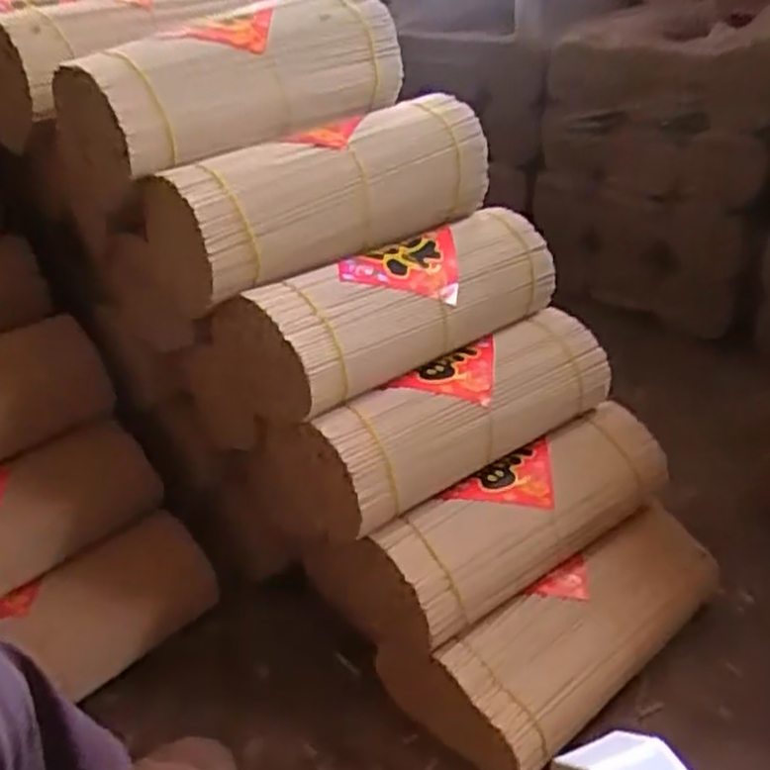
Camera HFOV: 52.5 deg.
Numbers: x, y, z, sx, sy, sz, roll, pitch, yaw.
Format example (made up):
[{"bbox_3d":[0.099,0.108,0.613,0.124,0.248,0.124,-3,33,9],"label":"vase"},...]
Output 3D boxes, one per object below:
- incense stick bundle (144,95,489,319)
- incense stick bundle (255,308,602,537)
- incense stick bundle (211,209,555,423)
[{"bbox_3d":[-0.055,-0.179,0.746,0.335,0.110,0.148,-20,34,-23],"label":"incense stick bundle"},{"bbox_3d":[0.060,0.023,0.783,0.337,0.116,0.148,-24,35,-28],"label":"incense stick bundle"},{"bbox_3d":[0.007,-0.081,0.766,0.342,0.109,0.143,-26,37,-31],"label":"incense stick bundle"}]

